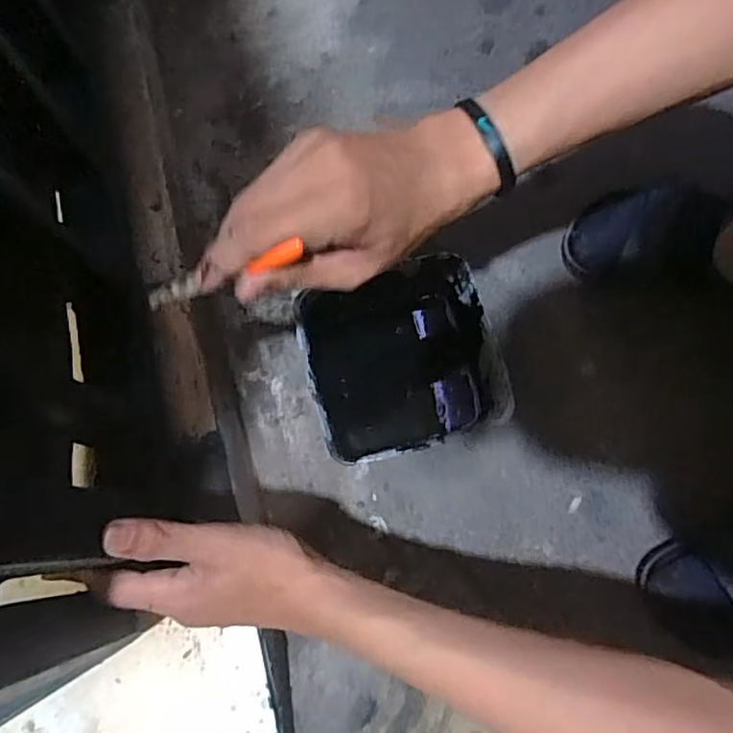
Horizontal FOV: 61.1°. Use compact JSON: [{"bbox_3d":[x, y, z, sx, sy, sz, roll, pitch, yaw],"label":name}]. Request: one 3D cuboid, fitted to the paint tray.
[{"bbox_3d":[0.026,-0.010,0.567,0.159,0.084,0.172,-14,75,-1],"label":"paint tray"}]

